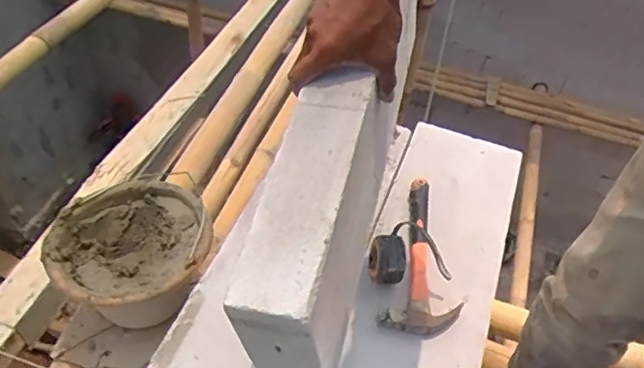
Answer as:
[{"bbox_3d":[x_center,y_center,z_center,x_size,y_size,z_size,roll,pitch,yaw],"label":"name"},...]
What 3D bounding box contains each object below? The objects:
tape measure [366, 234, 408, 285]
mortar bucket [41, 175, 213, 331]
[{"bbox_3d":[0.092,0.106,0.819,0.054,0.052,0.053,14,48,7],"label":"tape measure"},{"bbox_3d":[-0.318,0.136,1.004,0.246,0.167,0.232,3,47,-3],"label":"mortar bucket"}]

